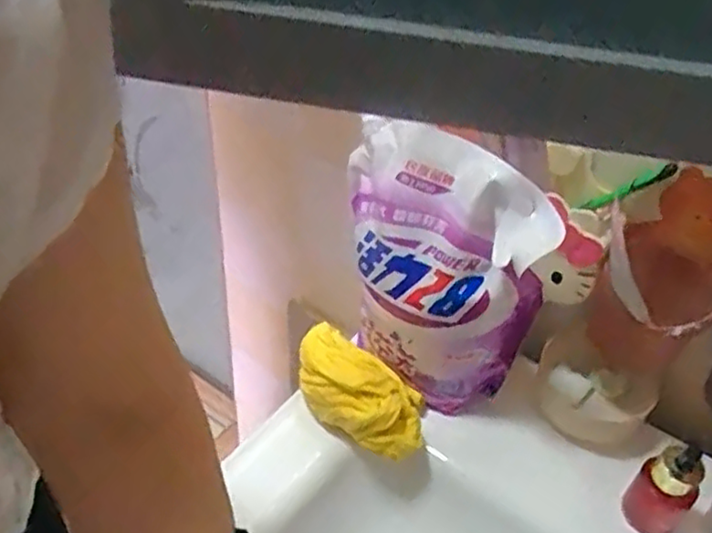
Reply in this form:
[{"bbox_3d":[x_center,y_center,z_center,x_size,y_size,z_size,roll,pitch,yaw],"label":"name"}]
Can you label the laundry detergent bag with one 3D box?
[{"bbox_3d":[0.065,0.011,0.596,0.070,0.221,0.185,-30,51,-33],"label":"laundry detergent bag"}]

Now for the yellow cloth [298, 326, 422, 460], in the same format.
[{"bbox_3d":[0.000,0.121,0.625,0.142,0.076,0.068,27,46,25],"label":"yellow cloth"}]

